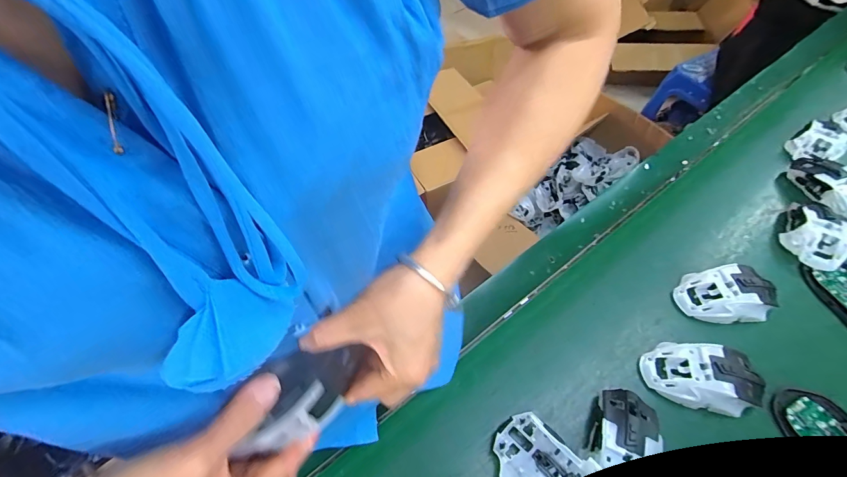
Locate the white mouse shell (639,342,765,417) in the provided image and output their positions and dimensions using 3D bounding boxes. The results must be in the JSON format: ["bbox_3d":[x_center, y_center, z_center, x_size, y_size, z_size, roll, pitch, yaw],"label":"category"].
[{"bbox_3d":[0.299,0.145,0.396,0.112,0.036,0.068,10,56,10],"label":"white mouse shell"}]

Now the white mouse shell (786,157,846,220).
[{"bbox_3d":[0.583,-0.076,0.534,0.054,0.047,0.123,-11,55,-4],"label":"white mouse shell"}]

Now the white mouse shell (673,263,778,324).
[{"bbox_3d":[0.369,0.067,0.449,0.109,0.037,0.066,-4,55,1],"label":"white mouse shell"}]

